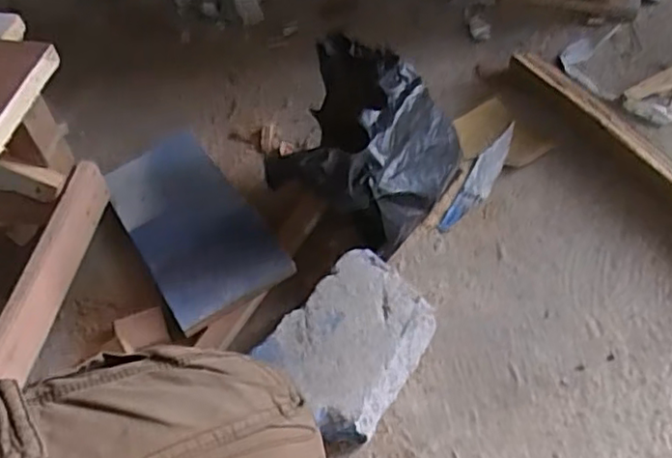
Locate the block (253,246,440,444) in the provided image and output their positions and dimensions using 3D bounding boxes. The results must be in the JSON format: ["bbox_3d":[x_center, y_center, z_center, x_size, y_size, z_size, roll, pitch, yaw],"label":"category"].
[{"bbox_3d":[0.019,0.116,0.650,0.125,0.076,0.155,35,64,25],"label":"block"}]

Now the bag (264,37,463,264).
[{"bbox_3d":[0.034,-0.082,0.729,0.178,0.168,0.190,17,58,15],"label":"bag"}]

